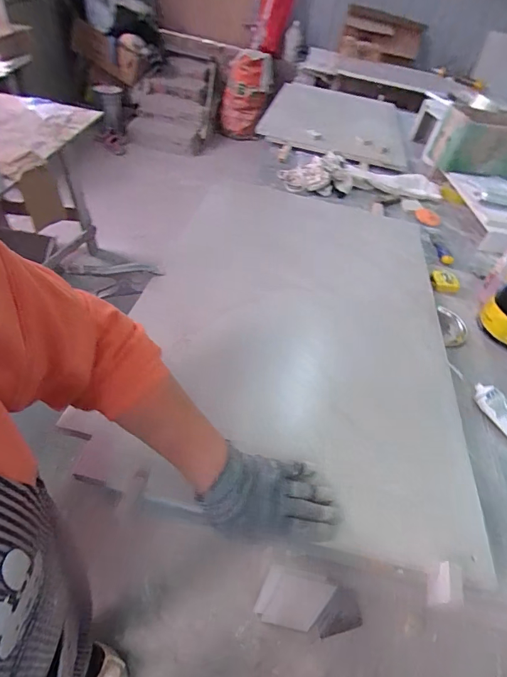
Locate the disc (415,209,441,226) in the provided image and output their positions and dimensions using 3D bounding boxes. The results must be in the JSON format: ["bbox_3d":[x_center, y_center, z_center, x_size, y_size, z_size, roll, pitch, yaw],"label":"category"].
[{"bbox_3d":[0.534,-0.374,1.142,0.076,0.011,0.094,29,49,16],"label":"disc"}]

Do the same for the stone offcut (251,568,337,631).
[{"bbox_3d":[0.125,0.794,1.129,0.214,0.009,0.141,11,67,8],"label":"stone offcut"}]

